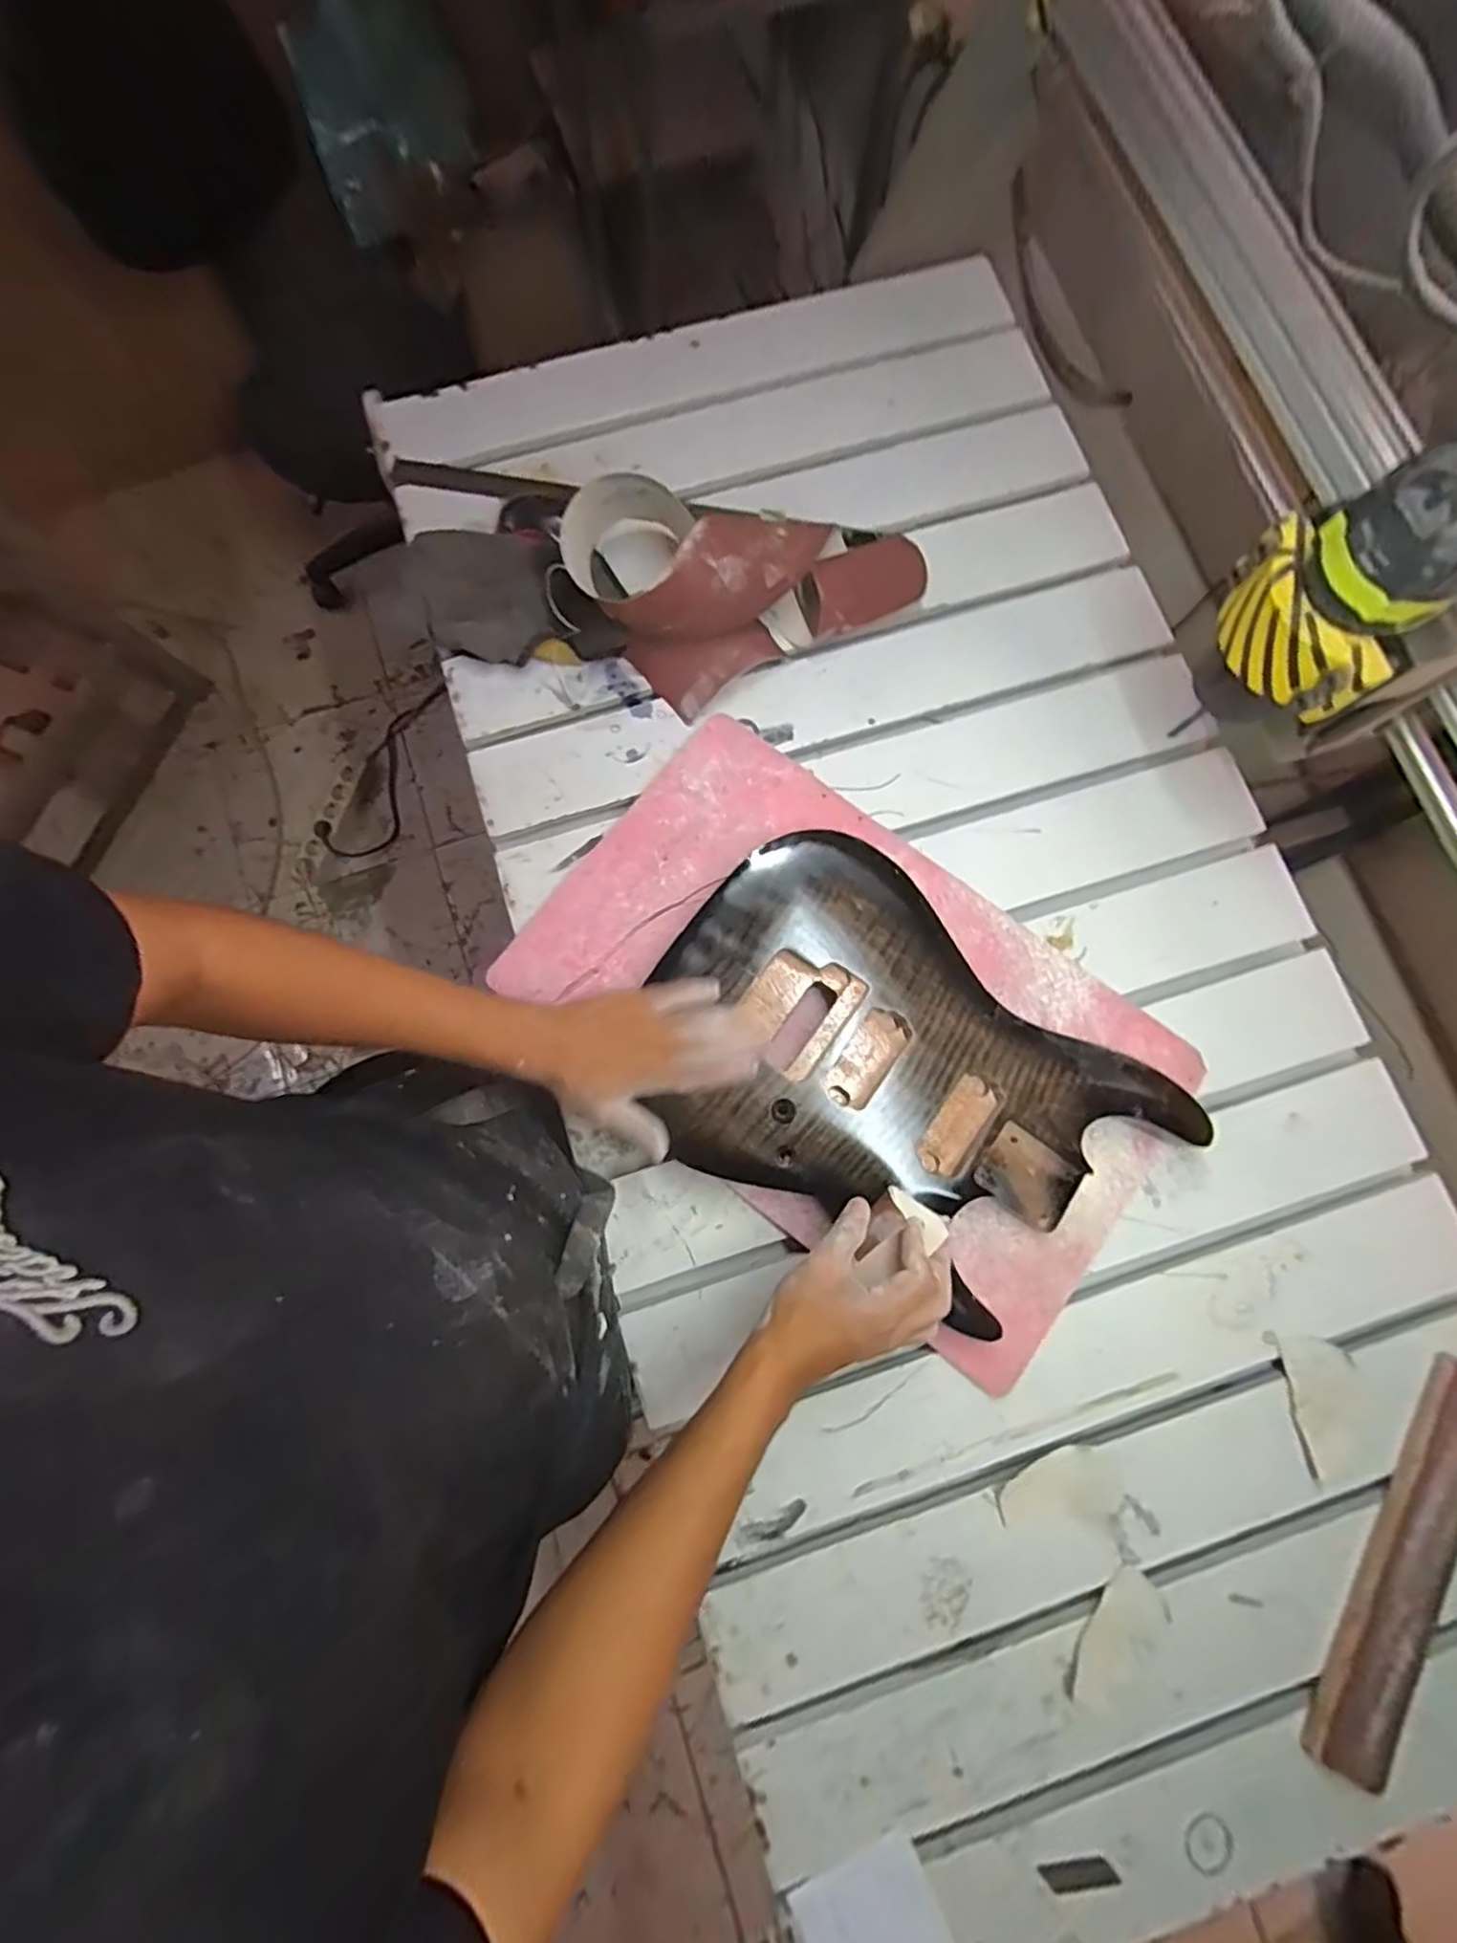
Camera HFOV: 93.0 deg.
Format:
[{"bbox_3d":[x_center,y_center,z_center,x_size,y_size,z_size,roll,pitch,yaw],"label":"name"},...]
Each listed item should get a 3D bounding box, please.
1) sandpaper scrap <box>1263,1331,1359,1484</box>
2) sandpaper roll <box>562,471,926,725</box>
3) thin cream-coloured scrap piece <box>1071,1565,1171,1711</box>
[{"bbox_3d":[0.473,0.342,0.545,0.064,0.015,0.103,-7,79,-3],"label":"sandpaper scrap"},{"bbox_3d":[0.009,-0.392,0.638,0.303,0.111,0.208,-27,81,-6],"label":"sandpaper roll"},{"bbox_3d":[0.291,0.501,0.515,0.043,0.013,0.095,39,81,6],"label":"thin cream-coloured scrap piece"}]

